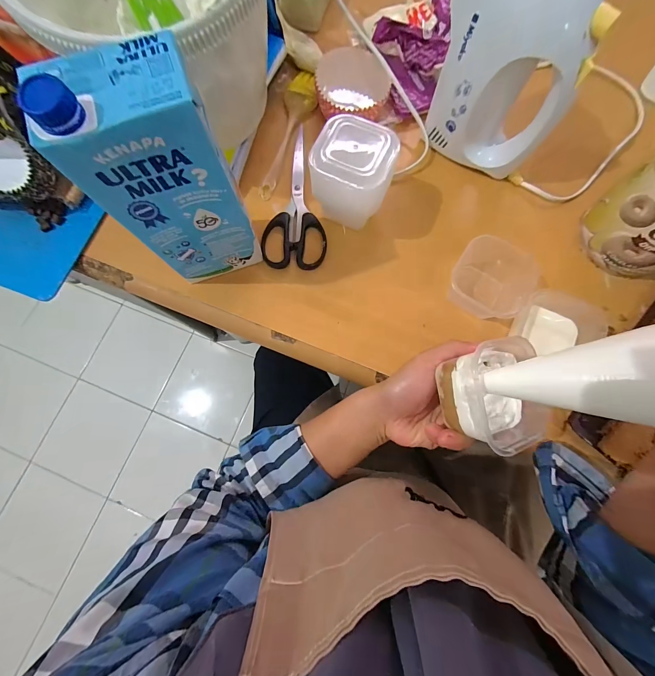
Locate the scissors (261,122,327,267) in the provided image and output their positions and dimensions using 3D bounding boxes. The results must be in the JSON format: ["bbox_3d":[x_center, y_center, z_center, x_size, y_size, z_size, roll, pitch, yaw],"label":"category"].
[{"bbox_3d":[-0.034,-0.174,0.371,0.073,0.007,0.186,5,77,2],"label":"scissors"}]

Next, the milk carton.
[{"bbox_3d":[-0.124,-0.123,0.258,0.092,0.203,0.052,-20,78,-3],"label":"milk carton"}]

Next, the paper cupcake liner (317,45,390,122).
[{"bbox_3d":[0.034,-0.321,0.381,0.095,0.037,0.095,0,77,1],"label":"paper cupcake liner"}]

